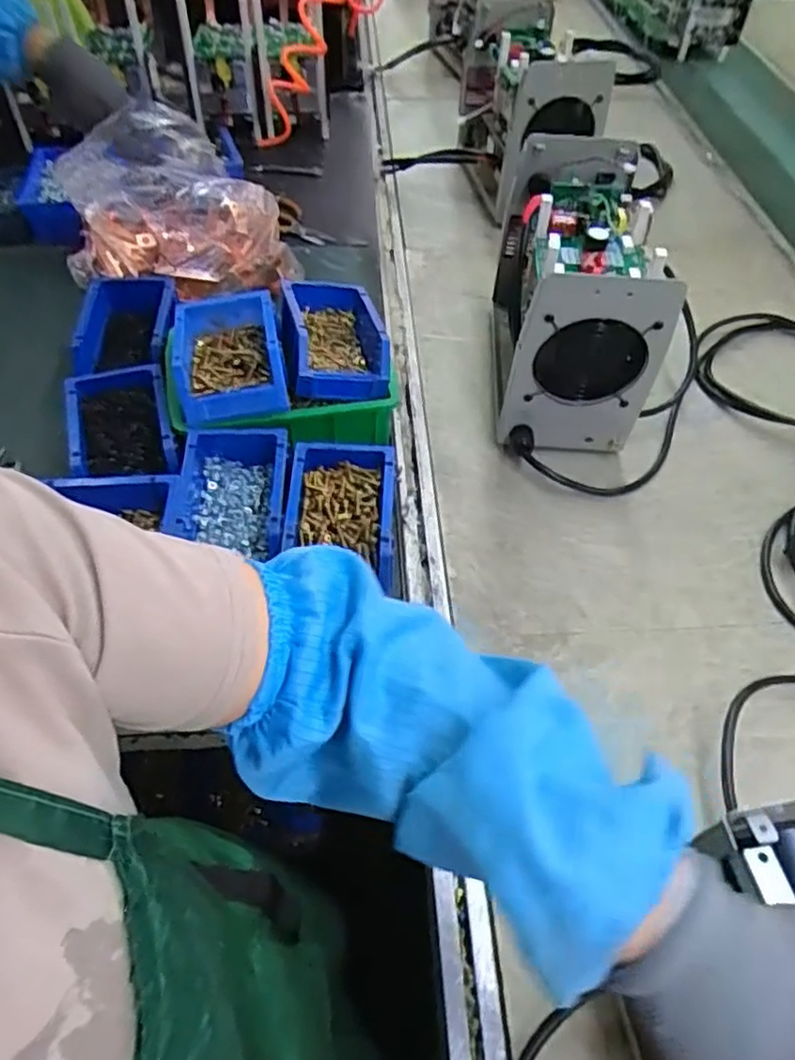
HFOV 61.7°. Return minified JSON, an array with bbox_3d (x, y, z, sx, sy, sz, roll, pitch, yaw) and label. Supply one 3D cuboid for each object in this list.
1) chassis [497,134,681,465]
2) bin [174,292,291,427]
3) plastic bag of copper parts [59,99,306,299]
[{"bbox_3d":[0.205,-0.270,0.793,0.147,0.244,0.314,4,53,2],"label":"chassis"},{"bbox_3d":[-0.182,-0.192,0.719,0.113,0.047,0.167,-10,53,-9],"label":"bin"},{"bbox_3d":[-0.301,-0.428,0.888,0.271,0.162,0.206,-29,58,-21],"label":"plastic bag of copper parts"}]

